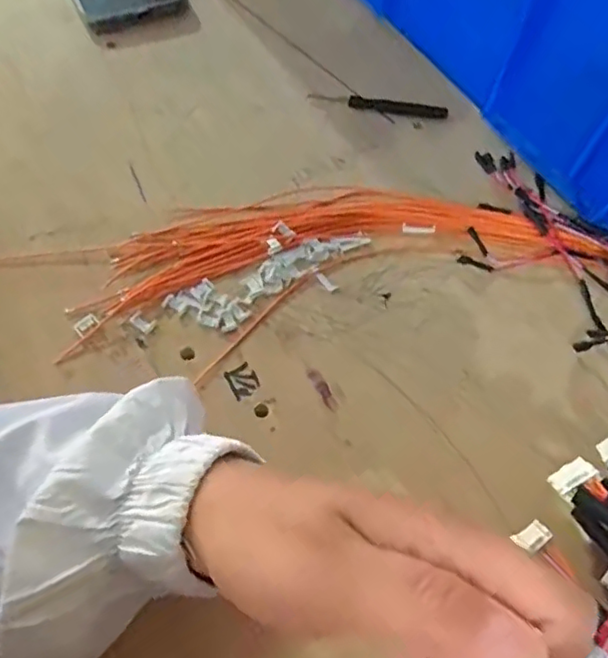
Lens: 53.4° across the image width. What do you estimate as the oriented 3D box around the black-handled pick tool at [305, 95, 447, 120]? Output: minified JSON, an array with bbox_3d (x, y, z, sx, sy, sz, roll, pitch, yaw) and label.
[{"bbox_3d":[0.054,-0.159,0.430,0.098,0.010,0.014,2,61,-2],"label":"black-handled pick tool"}]

